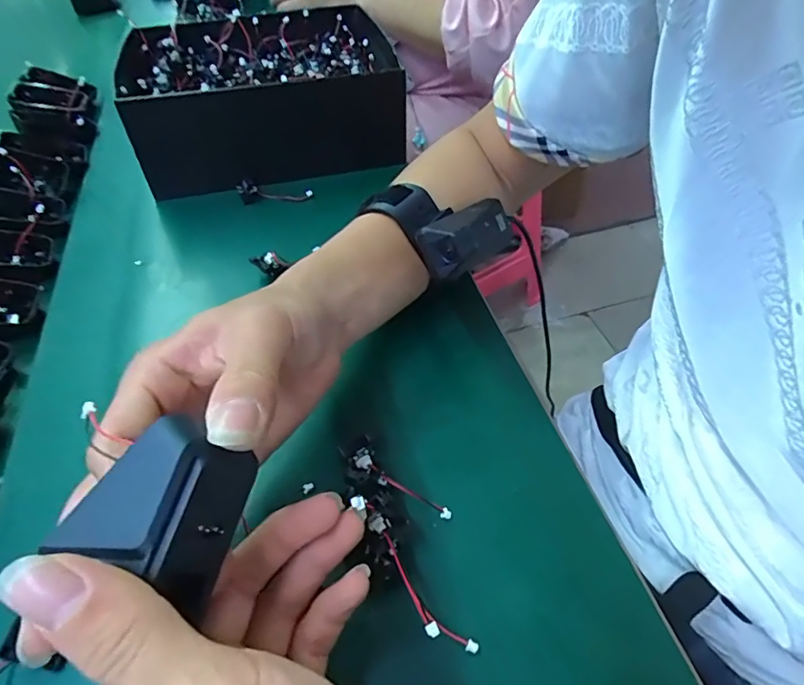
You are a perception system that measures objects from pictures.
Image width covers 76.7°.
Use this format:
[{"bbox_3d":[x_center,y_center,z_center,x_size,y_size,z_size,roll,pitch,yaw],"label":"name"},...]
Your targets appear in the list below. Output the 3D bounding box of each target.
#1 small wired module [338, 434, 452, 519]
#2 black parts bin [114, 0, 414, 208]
[{"bbox_3d":[-0.004,0.070,0.258,0.063,0.008,0.019,33,57,7],"label":"small wired module"},{"bbox_3d":[-0.128,-0.240,0.488,0.240,0.086,0.214,-16,50,-10],"label":"black parts bin"}]

